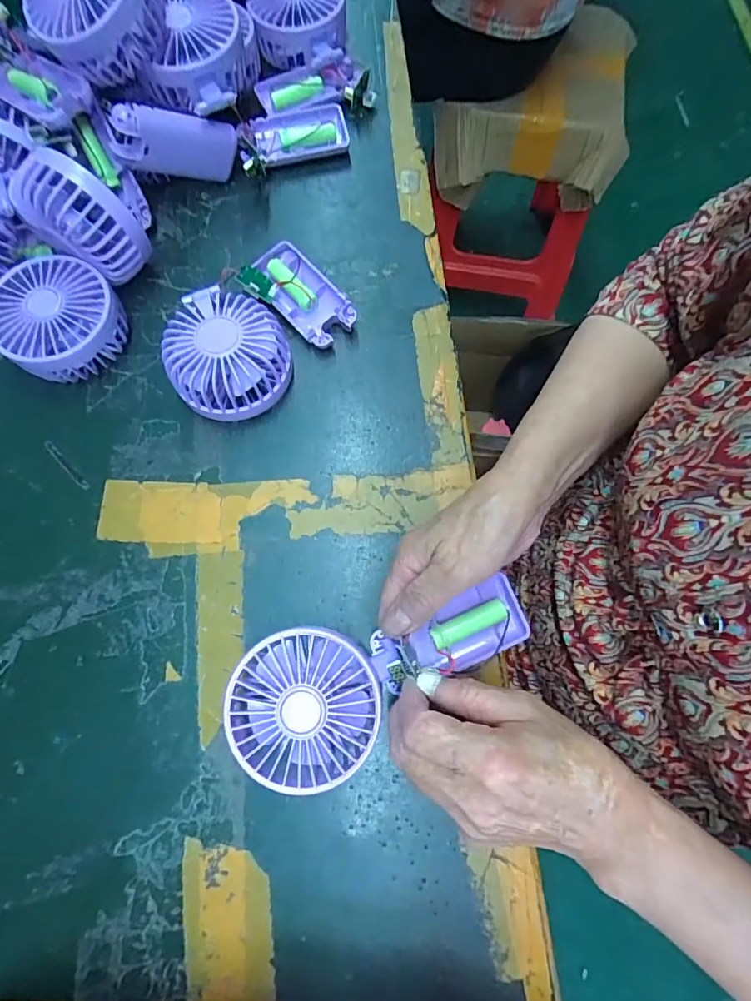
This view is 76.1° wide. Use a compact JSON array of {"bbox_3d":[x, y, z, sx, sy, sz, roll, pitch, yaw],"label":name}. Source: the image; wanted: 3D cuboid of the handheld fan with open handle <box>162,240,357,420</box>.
[{"bbox_3d":[-0.090,-0.129,0.356,0.096,0.048,0.149,39,79,11],"label":"handheld fan with open handle"}]

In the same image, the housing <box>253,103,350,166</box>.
[{"bbox_3d":[-0.064,-0.315,0.417,0.080,0.021,0.046,-14,74,-2],"label":"housing"}]

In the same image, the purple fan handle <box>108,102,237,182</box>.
[{"bbox_3d":[-0.154,-0.275,0.370,0.089,0.044,0.019,-17,72,-37],"label":"purple fan handle"}]

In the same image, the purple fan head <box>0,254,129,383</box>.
[{"bbox_3d":[-0.229,-0.129,0.355,0.083,0.045,0.083,0,74,1],"label":"purple fan head"}]

